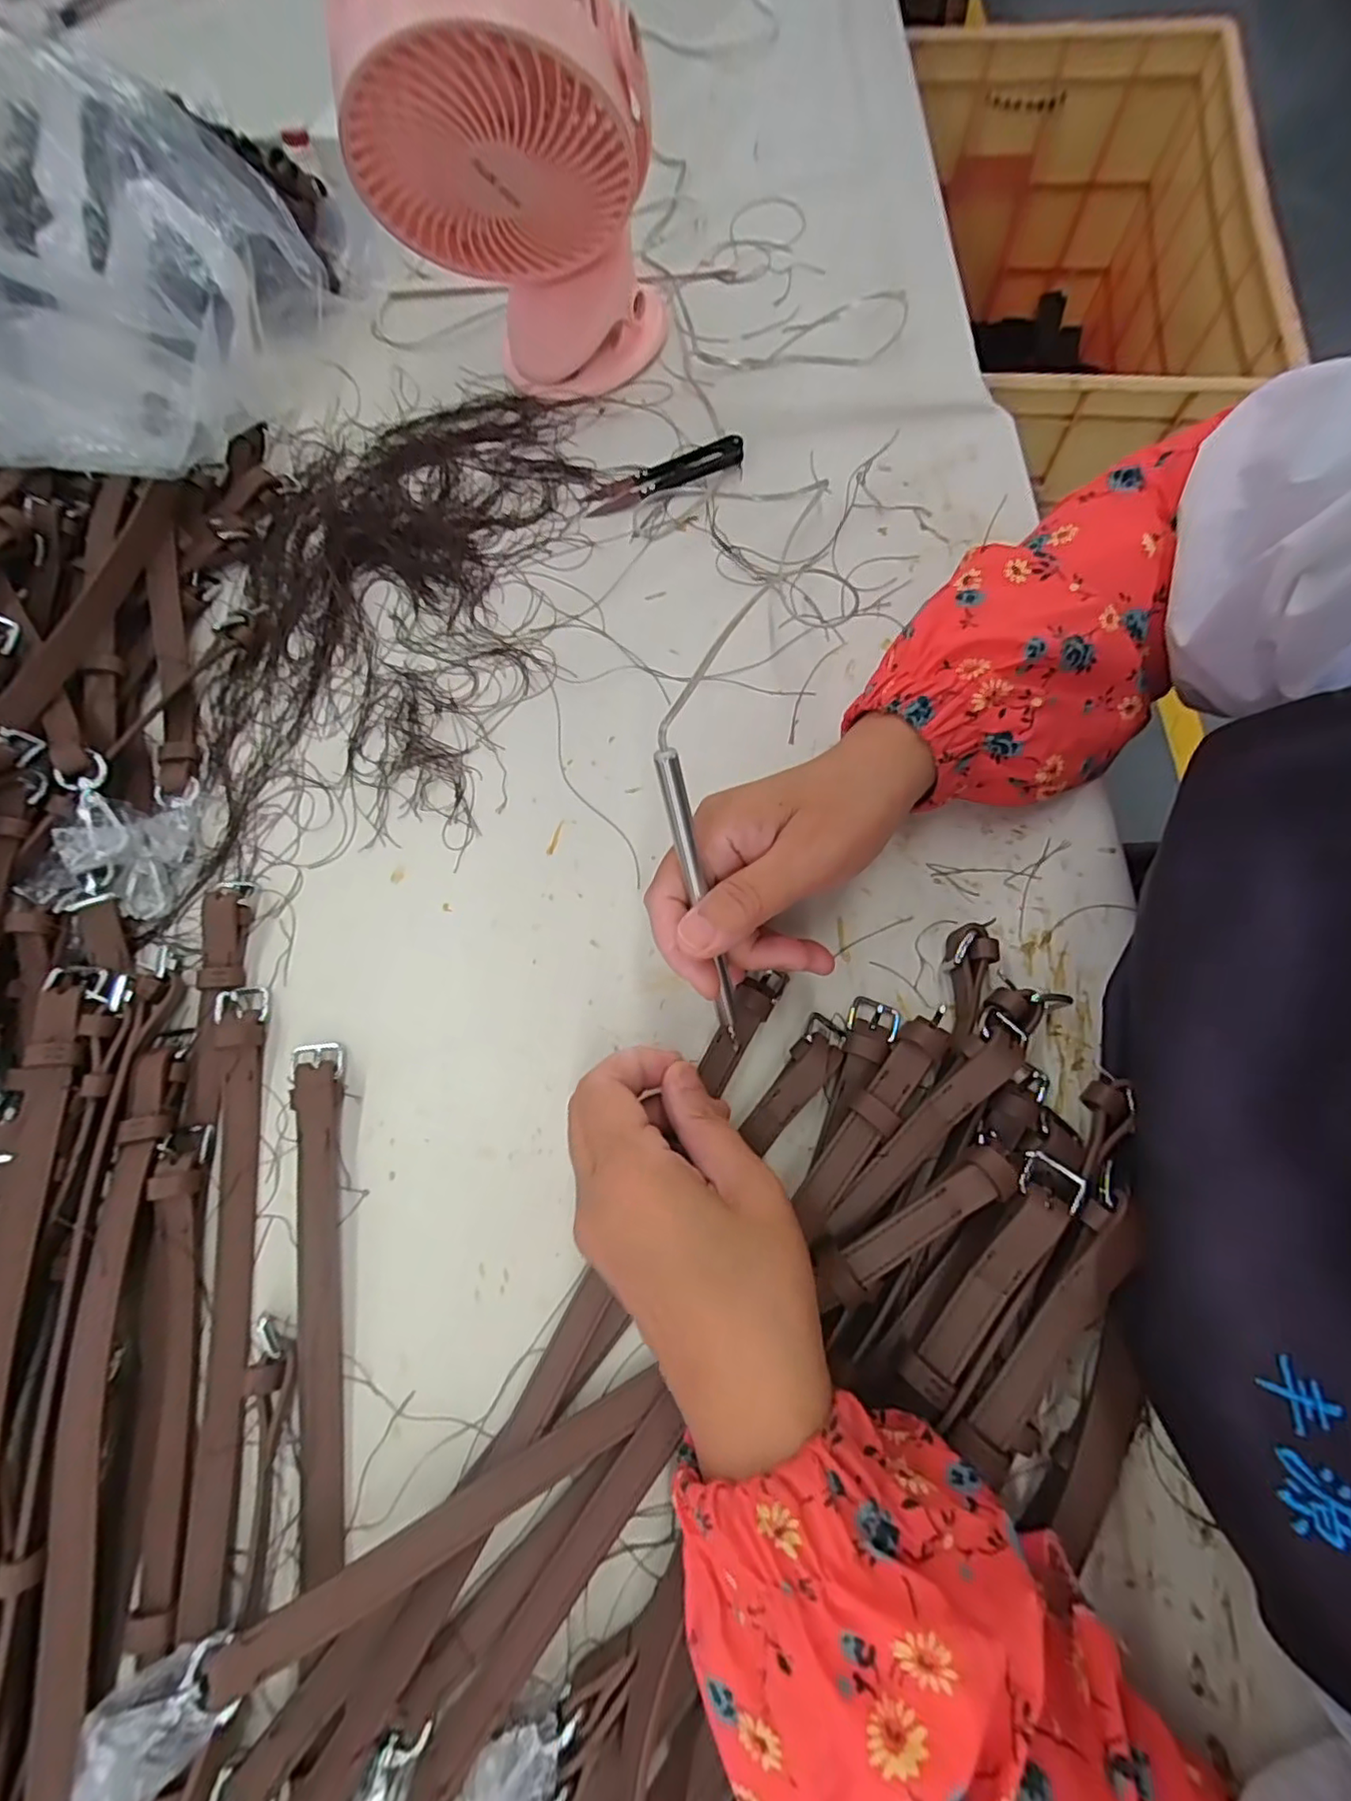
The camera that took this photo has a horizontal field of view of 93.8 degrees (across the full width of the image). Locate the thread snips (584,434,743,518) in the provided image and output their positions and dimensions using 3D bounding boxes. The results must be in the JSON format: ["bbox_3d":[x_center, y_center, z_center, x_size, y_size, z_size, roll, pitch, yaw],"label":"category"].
[{"bbox_3d":[-0.007,-0.264,0.389,0.098,0.012,0.022,-19,74,-4],"label":"thread snips"}]

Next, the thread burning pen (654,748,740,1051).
[{"bbox_3d":[0.012,0.006,0.256,0.009,0.006,0.138,-16,118,-3],"label":"thread burning pen"}]

